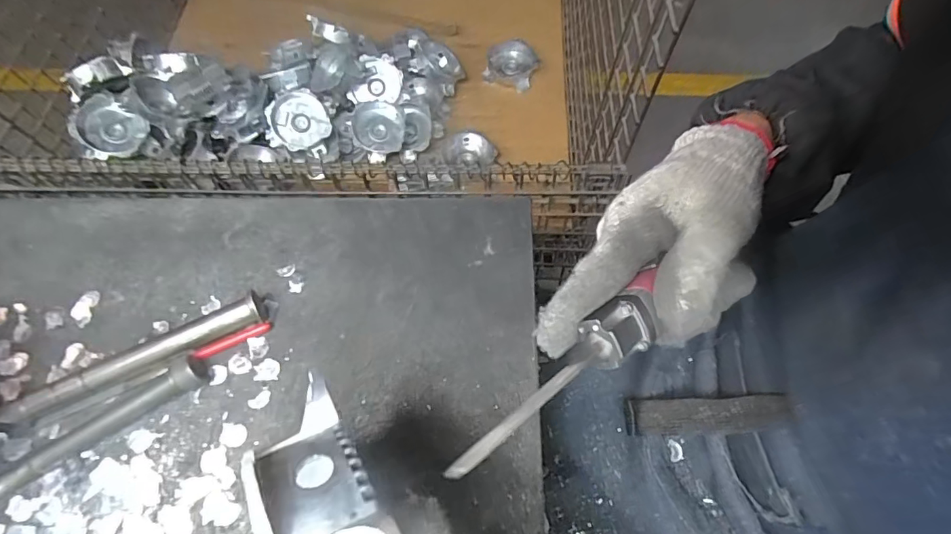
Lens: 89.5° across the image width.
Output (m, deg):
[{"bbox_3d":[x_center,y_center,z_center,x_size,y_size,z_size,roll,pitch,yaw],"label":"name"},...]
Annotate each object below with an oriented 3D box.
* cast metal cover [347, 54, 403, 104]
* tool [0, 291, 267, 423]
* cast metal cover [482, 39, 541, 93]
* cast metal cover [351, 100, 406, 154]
[{"bbox_3d":[-0.248,-0.456,1.176,0.134,0.102,0.070,-10,66,-3],"label":"cast metal cover"},{"bbox_3d":[-0.245,0.069,0.351,0.184,0.022,0.020,-25,68,-9],"label":"tool"},{"bbox_3d":[0.097,-0.539,1.286,0.138,0.050,0.140,14,67,8],"label":"cast metal cover"},{"bbox_3d":[-0.230,-0.326,1.133,0.122,0.040,0.118,-1,90,-11],"label":"cast metal cover"}]

